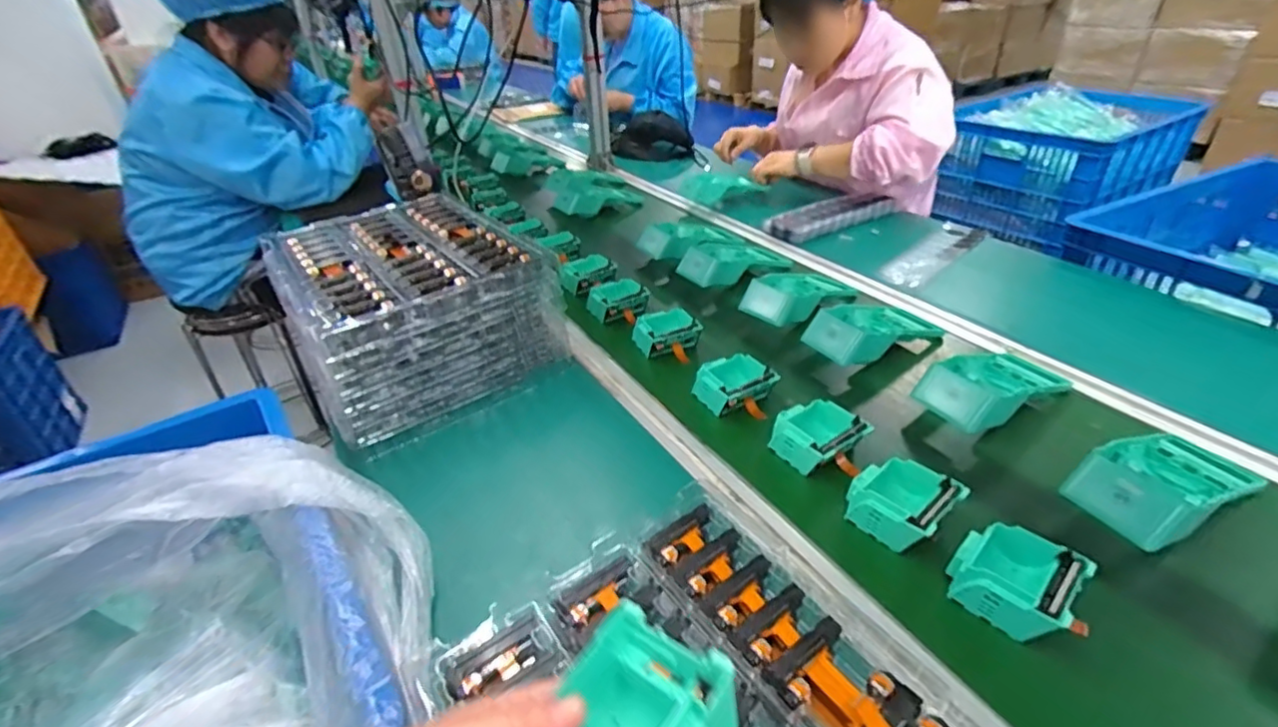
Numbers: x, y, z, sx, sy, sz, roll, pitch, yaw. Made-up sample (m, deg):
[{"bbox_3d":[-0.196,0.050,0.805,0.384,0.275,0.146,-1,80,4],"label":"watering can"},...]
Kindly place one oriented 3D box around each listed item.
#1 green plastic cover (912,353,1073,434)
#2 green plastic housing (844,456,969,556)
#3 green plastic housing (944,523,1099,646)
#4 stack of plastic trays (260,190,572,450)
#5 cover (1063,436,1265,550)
[{"bbox_3d":[0.398,0.028,0.666,0.196,0.042,0.095,-8,32,-33],"label":"green plastic cover"},{"bbox_3d":[0.234,0.126,0.527,0.078,0.048,0.077,-28,41,-32],"label":"green plastic housing"},{"bbox_3d":[0.290,0.169,0.459,0.079,0.045,0.081,-28,41,-32],"label":"green plastic housing"},{"bbox_3d":[-0.309,-0.093,0.786,0.272,0.131,0.368,-24,39,-28],"label":"stack of plastic trays"},{"bbox_3d":[0.476,0.103,0.532,0.188,0.057,0.089,-18,36,-21],"label":"cover"}]

